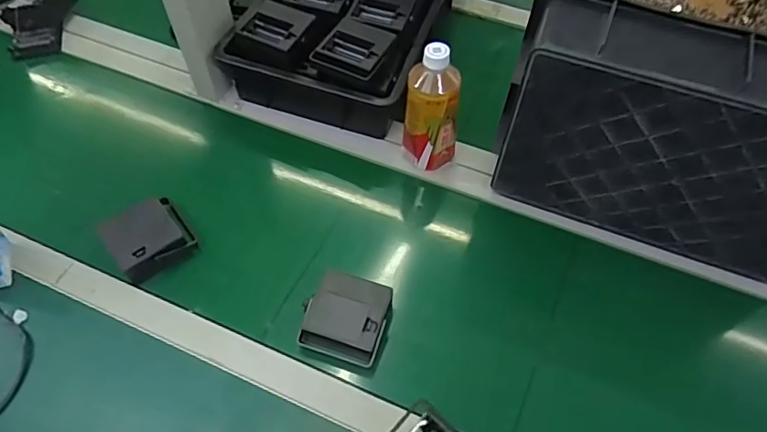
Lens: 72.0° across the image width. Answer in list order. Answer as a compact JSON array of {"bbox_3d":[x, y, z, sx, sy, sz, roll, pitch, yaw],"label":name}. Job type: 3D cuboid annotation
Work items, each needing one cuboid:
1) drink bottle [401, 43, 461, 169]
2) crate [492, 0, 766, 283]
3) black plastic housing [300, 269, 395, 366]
[{"bbox_3d":[0.063,-0.134,0.688,0.063,0.185,0.059,-27,62,-18],"label":"drink bottle"},{"bbox_3d":[0.336,-0.071,0.601,0.386,0.280,0.099,20,59,11],"label":"crate"},{"bbox_3d":[-0.044,0.118,0.609,0.093,0.049,0.084,18,58,10],"label":"black plastic housing"}]

